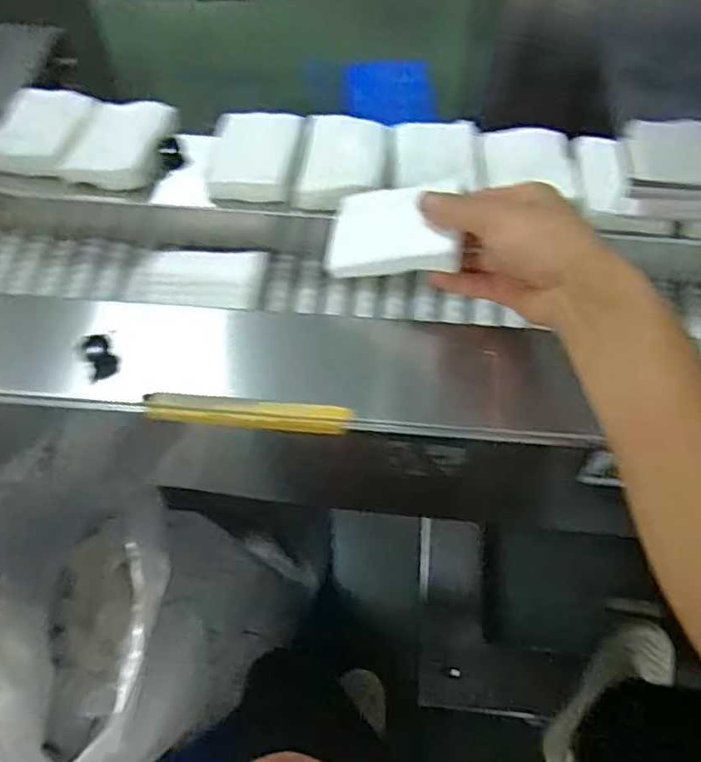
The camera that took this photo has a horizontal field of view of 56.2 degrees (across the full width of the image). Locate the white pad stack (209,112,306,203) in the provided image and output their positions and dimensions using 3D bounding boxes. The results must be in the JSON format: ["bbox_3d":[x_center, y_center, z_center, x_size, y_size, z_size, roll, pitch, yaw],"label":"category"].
[{"bbox_3d":[-0.086,-0.204,0.593,0.076,0.017,0.103,5,58,3],"label":"white pad stack"}]

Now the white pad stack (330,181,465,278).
[{"bbox_3d":[0.031,-0.109,0.482,0.099,0.013,0.063,3,86,27],"label":"white pad stack"}]

